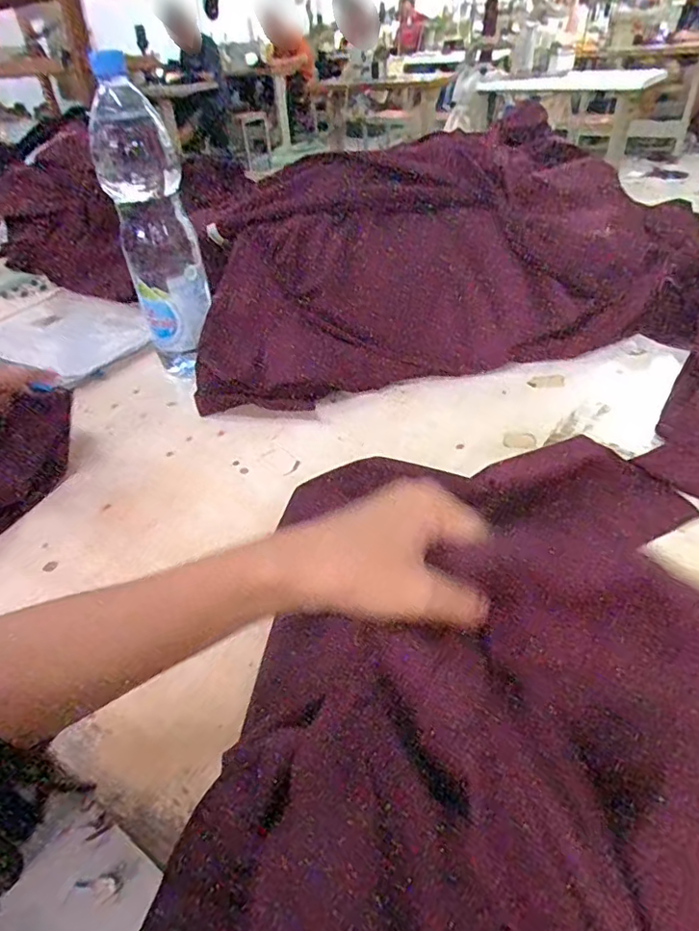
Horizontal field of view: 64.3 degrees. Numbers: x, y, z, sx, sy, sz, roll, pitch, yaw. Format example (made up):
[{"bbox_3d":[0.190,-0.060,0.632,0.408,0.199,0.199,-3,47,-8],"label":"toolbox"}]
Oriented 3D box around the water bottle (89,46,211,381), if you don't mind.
[{"bbox_3d":[-0.219,-0.256,0.644,0.084,0.326,0.093,-15,40,-11],"label":"water bottle"}]

